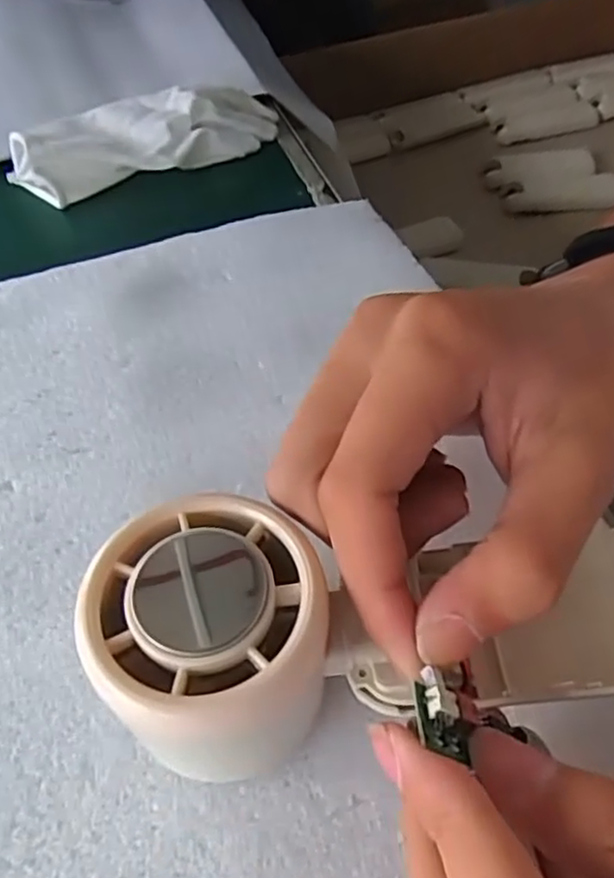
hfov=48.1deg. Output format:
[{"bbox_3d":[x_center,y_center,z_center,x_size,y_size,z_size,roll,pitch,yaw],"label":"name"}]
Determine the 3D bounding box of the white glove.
[{"bbox_3d":[-0.099,-0.186,0.424,0.160,0.037,0.055,-19,51,-10],"label":"white glove"}]

